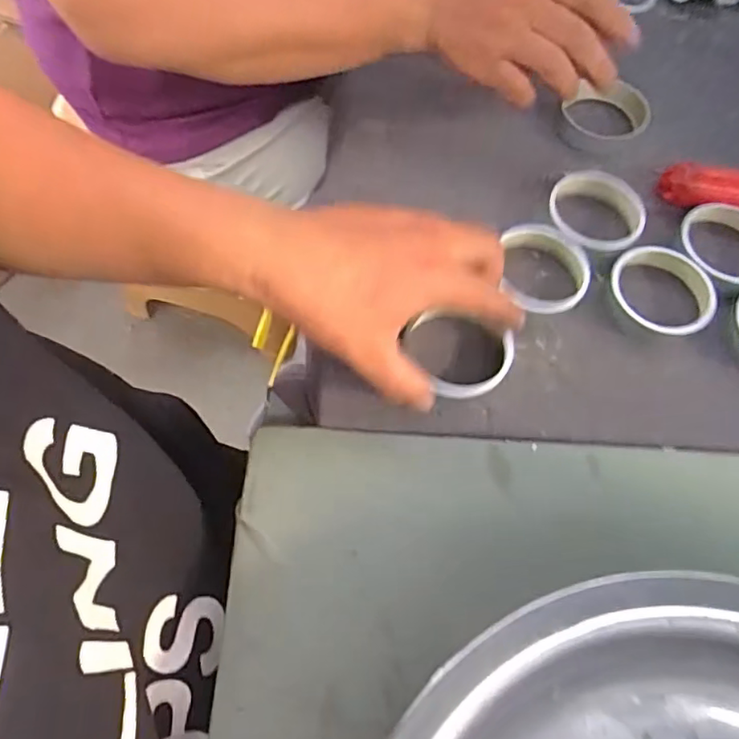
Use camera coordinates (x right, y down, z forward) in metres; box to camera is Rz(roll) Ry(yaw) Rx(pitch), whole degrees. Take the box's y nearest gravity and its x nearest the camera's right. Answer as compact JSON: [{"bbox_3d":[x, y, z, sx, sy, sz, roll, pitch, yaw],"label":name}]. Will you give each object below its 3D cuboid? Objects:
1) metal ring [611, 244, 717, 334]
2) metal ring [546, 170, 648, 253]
[{"bbox_3d":[0.189,-0.051,0.369,0.062,0.021,0.065,-1,67,2],"label":"metal ring"},{"bbox_3d":[0.155,-0.106,0.394,0.064,0.020,0.061,-1,67,2],"label":"metal ring"}]

